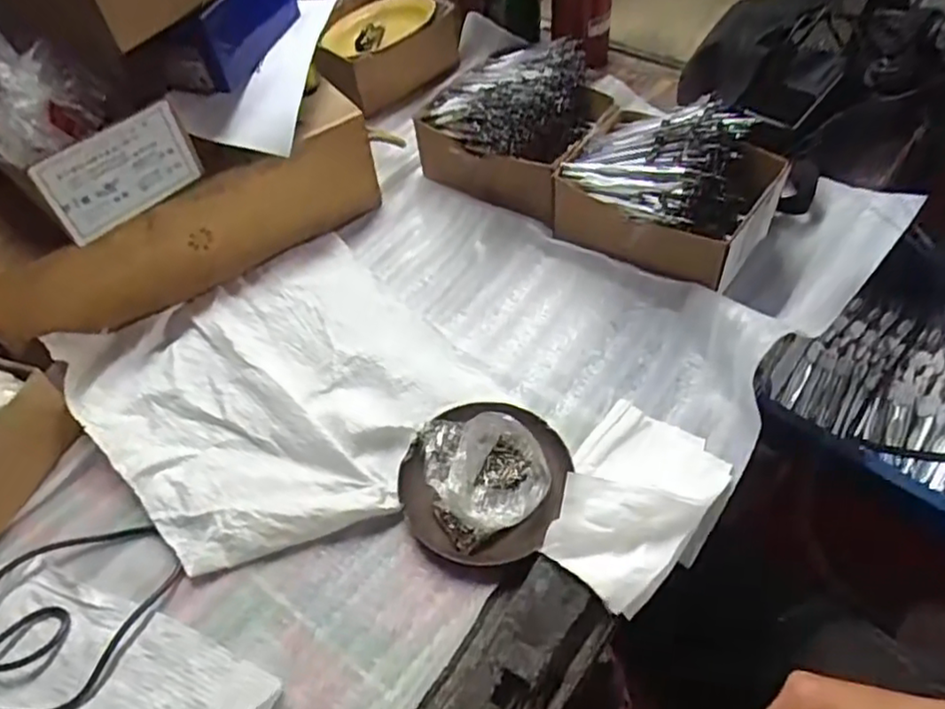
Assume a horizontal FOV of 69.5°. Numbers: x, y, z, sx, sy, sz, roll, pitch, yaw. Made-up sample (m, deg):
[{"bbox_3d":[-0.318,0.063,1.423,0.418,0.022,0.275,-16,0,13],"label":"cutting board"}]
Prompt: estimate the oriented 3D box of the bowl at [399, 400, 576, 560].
[{"bbox_3d":[0.006,0.081,0.461,0.109,0.039,0.111,-1,55,1],"label":"bowl"}]

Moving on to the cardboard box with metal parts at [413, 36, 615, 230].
[{"bbox_3d":[0.043,-0.224,0.646,0.156,0.100,0.154,31,60,23],"label":"cardboard box with metal parts"}]

